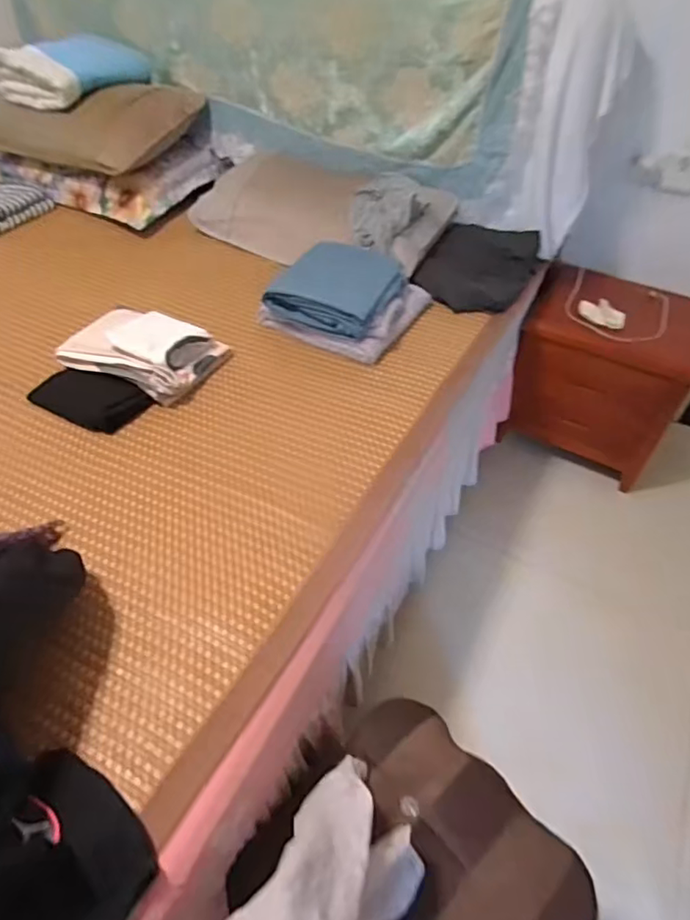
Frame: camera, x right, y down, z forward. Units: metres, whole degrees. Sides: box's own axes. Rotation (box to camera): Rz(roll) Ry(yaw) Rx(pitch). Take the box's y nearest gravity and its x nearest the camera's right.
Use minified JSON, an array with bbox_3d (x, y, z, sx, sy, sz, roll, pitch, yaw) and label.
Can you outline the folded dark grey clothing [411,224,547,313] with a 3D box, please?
[{"bbox_3d":[0.352,-0.507,1.482,0.262,0.102,0.366,21,50,16],"label":"folded dark grey clothing"}]

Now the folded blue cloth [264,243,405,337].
[{"bbox_3d":[-0.015,-0.402,1.302,0.249,0.088,0.257,20,50,16],"label":"folded blue cloth"}]

